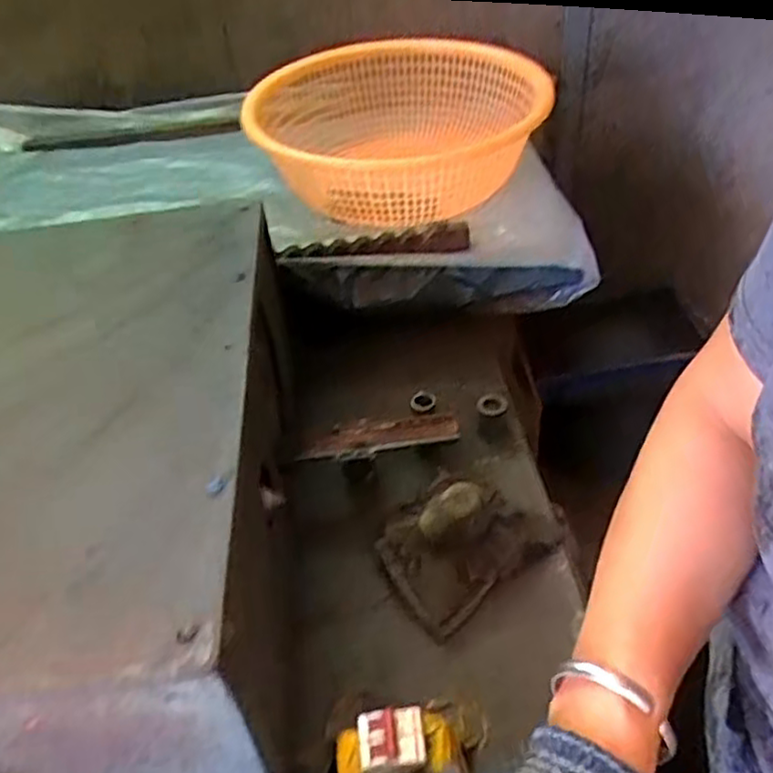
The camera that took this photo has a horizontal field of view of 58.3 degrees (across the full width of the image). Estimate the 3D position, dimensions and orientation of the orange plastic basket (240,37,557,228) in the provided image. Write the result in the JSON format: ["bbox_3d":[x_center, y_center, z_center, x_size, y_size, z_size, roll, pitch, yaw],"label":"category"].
[{"bbox_3d":[0.021,-0.364,0.994,0.391,0.138,0.390,-3,43,3],"label":"orange plastic basket"}]

